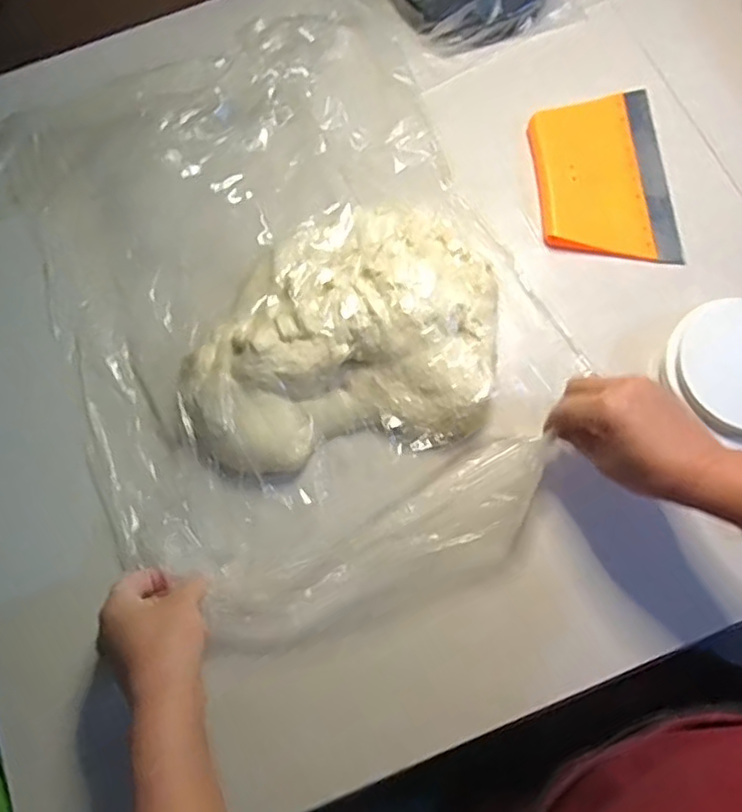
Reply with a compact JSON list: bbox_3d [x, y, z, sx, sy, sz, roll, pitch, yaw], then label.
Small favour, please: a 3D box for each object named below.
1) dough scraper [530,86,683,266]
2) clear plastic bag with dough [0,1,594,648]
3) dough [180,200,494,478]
[{"bbox_3d":[0.230,-0.233,0.640,0.129,0.018,0.189,-3,73,1],"label":"dough scraper"},{"bbox_3d":[-0.086,-0.119,0.596,0.421,0.071,0.594,-25,74,-6],"label":"clear plastic bag with dough"},{"bbox_3d":[-0.030,-0.061,0.572,0.273,0.064,0.212,-11,73,-2],"label":"dough"}]

